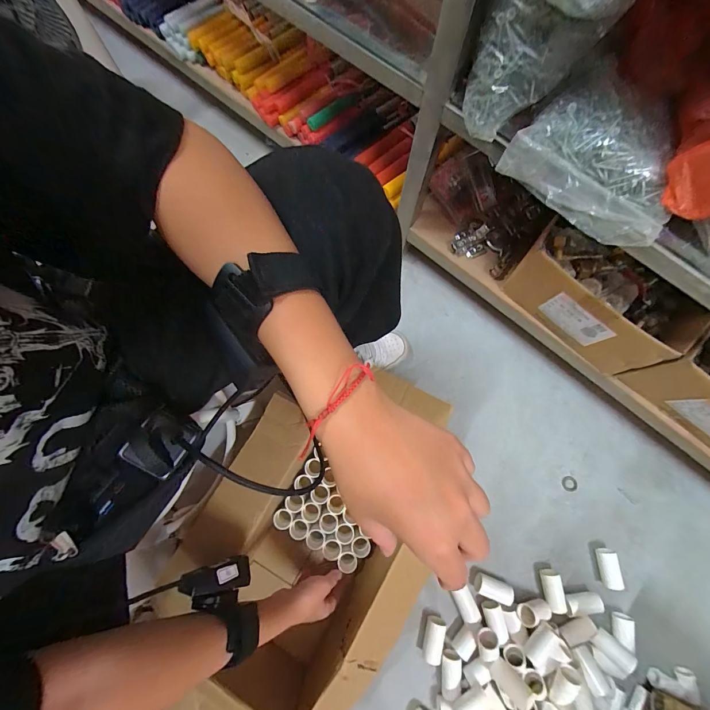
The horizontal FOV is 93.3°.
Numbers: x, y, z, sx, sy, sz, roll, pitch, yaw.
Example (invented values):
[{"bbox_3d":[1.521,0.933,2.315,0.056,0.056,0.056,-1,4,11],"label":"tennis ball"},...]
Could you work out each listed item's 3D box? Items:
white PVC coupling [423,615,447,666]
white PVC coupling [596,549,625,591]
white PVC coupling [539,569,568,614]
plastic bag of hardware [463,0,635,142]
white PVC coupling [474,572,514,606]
[{"bbox_3d":[0.124,0.453,0.538,0.027,0.034,0.058,14,76,2],"label":"white PVC coupling"},{"bbox_3d":[0.419,0.354,0.556,0.029,0.026,0.058,1,76,-1],"label":"white PVC coupling"},{"bbox_3d":[0.327,0.390,0.553,0.032,0.027,0.054,-2,76,-2],"label":"white PVC coupling"},{"bbox_3d":[0.163,-0.278,0.290,0.101,0.159,0.087,25,76,5],"label":"plastic bag of hardware"},{"bbox_3d":[0.228,0.383,0.549,0.061,0.022,0.028,21,76,4],"label":"white PVC coupling"}]

